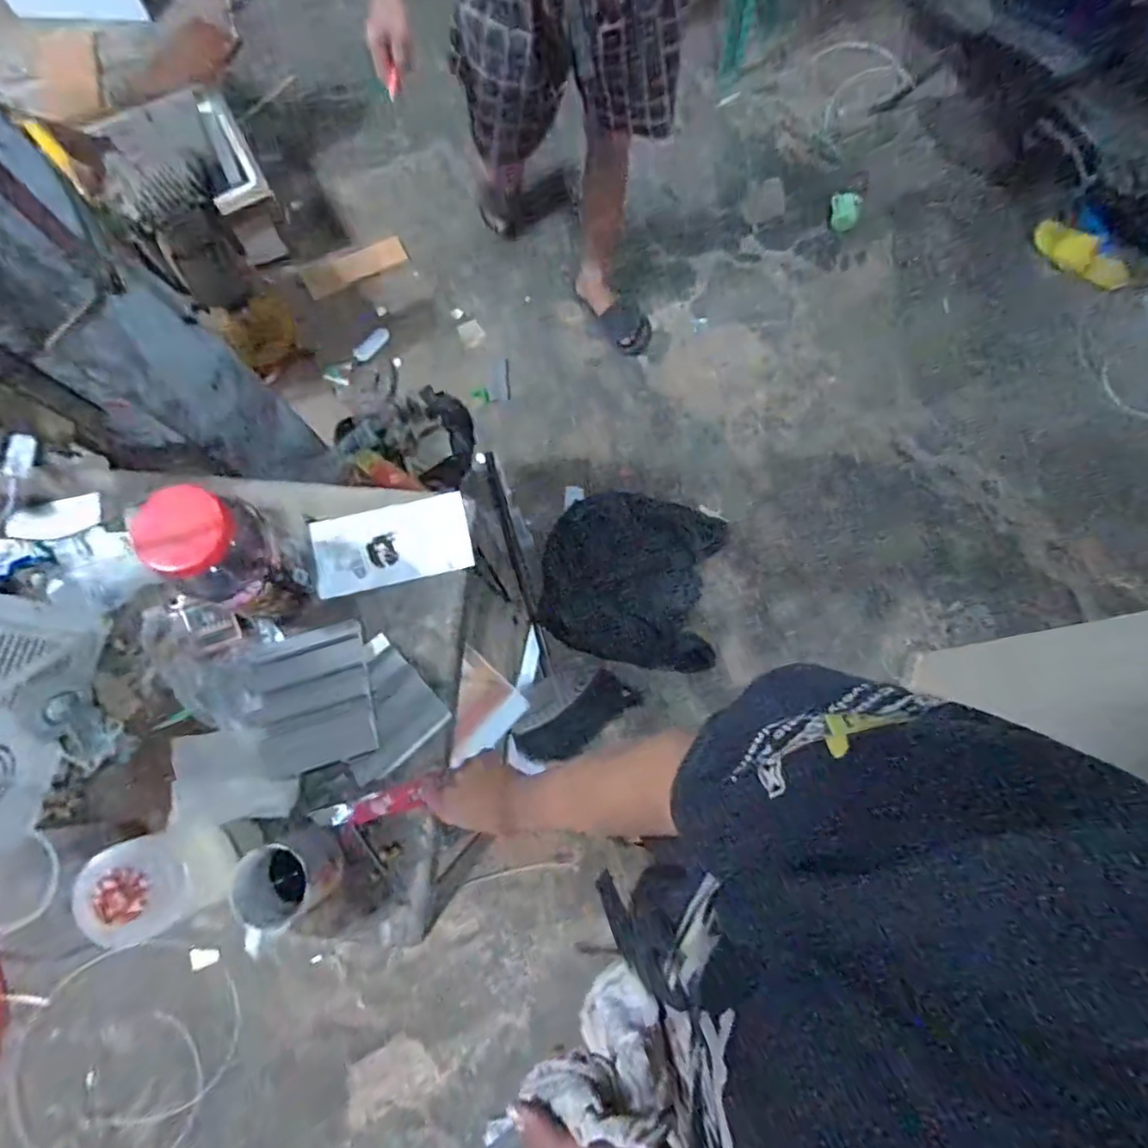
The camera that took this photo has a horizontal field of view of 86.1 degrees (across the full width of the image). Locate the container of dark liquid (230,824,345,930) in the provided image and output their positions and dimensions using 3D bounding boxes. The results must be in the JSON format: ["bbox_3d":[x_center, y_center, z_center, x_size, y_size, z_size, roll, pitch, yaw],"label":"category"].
[{"bbox_3d":[-0.308,0.328,0.667,0.082,0.094,0.079,0,77,2],"label":"container of dark liquid"}]

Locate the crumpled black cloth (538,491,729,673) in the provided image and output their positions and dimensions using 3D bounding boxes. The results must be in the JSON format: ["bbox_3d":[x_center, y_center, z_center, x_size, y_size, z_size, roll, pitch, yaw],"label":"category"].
[{"bbox_3d":[0.140,0.008,1.463,0.429,0.052,0.400,10,78,1],"label":"crumpled black cloth"}]

